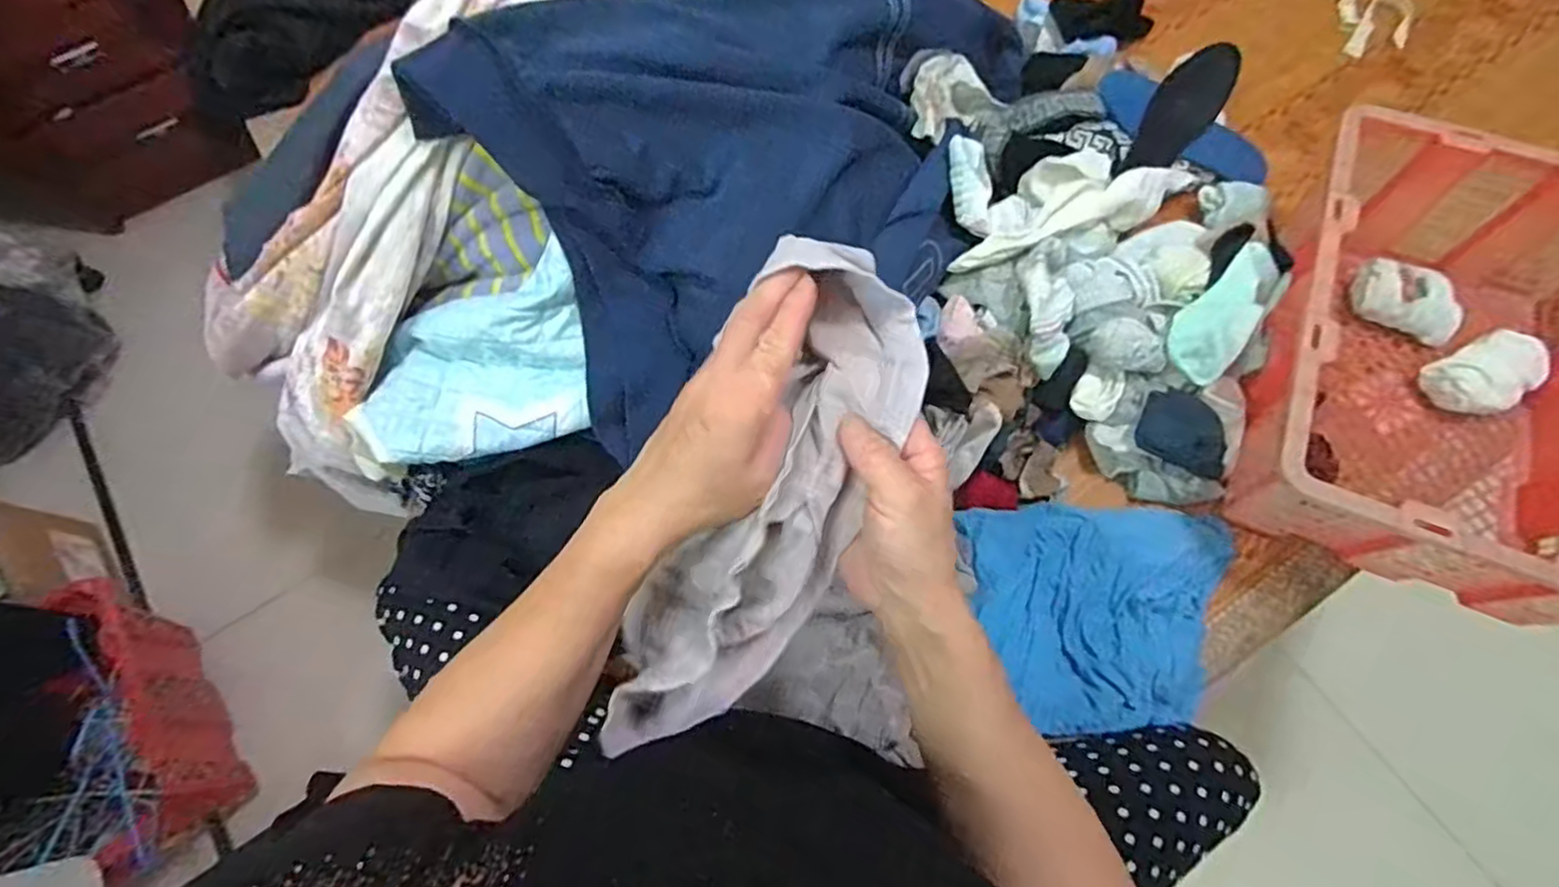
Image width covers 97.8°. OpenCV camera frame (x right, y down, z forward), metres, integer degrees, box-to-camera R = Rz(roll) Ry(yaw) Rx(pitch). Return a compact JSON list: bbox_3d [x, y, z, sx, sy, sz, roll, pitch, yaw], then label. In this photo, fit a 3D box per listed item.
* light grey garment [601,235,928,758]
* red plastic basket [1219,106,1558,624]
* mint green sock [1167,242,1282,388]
[{"bbox_3d":[-0.014,0.045,0.399,0.104,0.079,0.312,29,97,12],"label":"light grey garment"},{"bbox_3d":[0.675,-0.075,0.663,0.369,0.172,0.441,22,72,10],"label":"red plastic basket"},{"bbox_3d":[0.484,-0.148,0.735,0.067,0.031,0.182,37,75,14],"label":"mint green sock"}]

